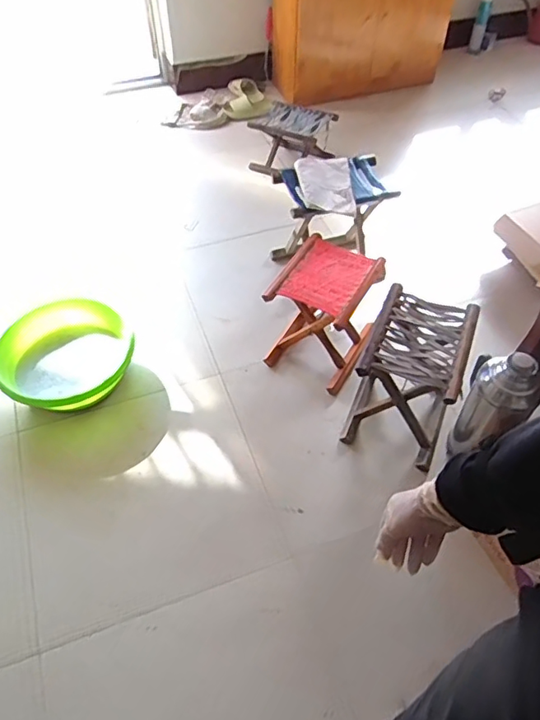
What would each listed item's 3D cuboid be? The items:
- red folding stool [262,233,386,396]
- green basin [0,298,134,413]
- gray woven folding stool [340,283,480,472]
[{"bbox_3d":[0.176,-0.154,1.717,0.259,0.319,0.330,22,55,17],"label":"red folding stool"},{"bbox_3d":[-0.609,-0.001,1.669,0.365,0.166,0.346,0,51,0],"label":"green basin"},{"bbox_3d":[0.384,0.052,1.527,0.250,0.356,0.311,18,54,14],"label":"gray woven folding stool"}]

